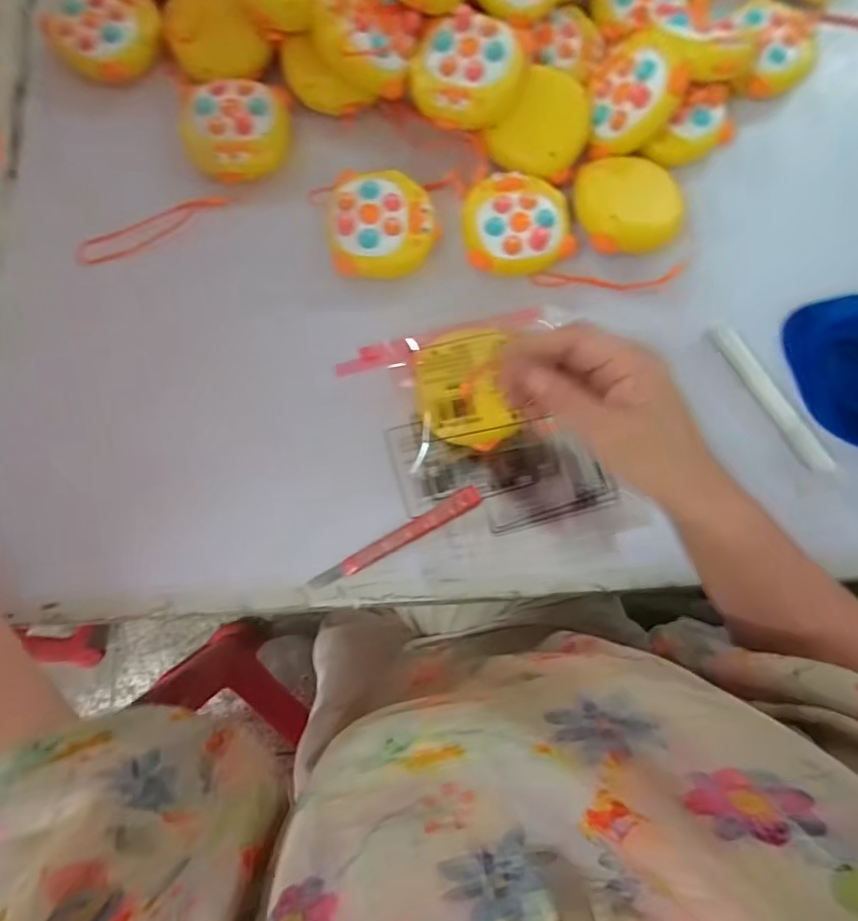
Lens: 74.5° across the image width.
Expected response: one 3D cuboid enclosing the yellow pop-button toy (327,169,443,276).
[{"bbox_3d":[-0.038,-0.188,0.445,0.082,0.025,0.075,-11,78,-4],"label":"yellow pop-button toy"}]

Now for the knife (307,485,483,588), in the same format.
[{"bbox_3d":[-0.022,0.057,0.407,0.134,0.012,0.015,-30,80,-8],"label":"knife"}]

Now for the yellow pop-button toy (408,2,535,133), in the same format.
[{"bbox_3d":[0.031,-0.301,0.440,0.087,0.038,0.077,6,78,0],"label":"yellow pop-button toy"}]

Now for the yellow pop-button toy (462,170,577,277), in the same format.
[{"bbox_3d":[0.069,-0.189,0.447,0.082,0.020,0.078,0,78,-2],"label":"yellow pop-button toy"}]

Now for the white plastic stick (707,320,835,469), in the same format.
[{"bbox_3d":[0.266,-0.050,0.439,0.019,0.011,0.137,-31,80,-8],"label":"white plastic stick"}]

